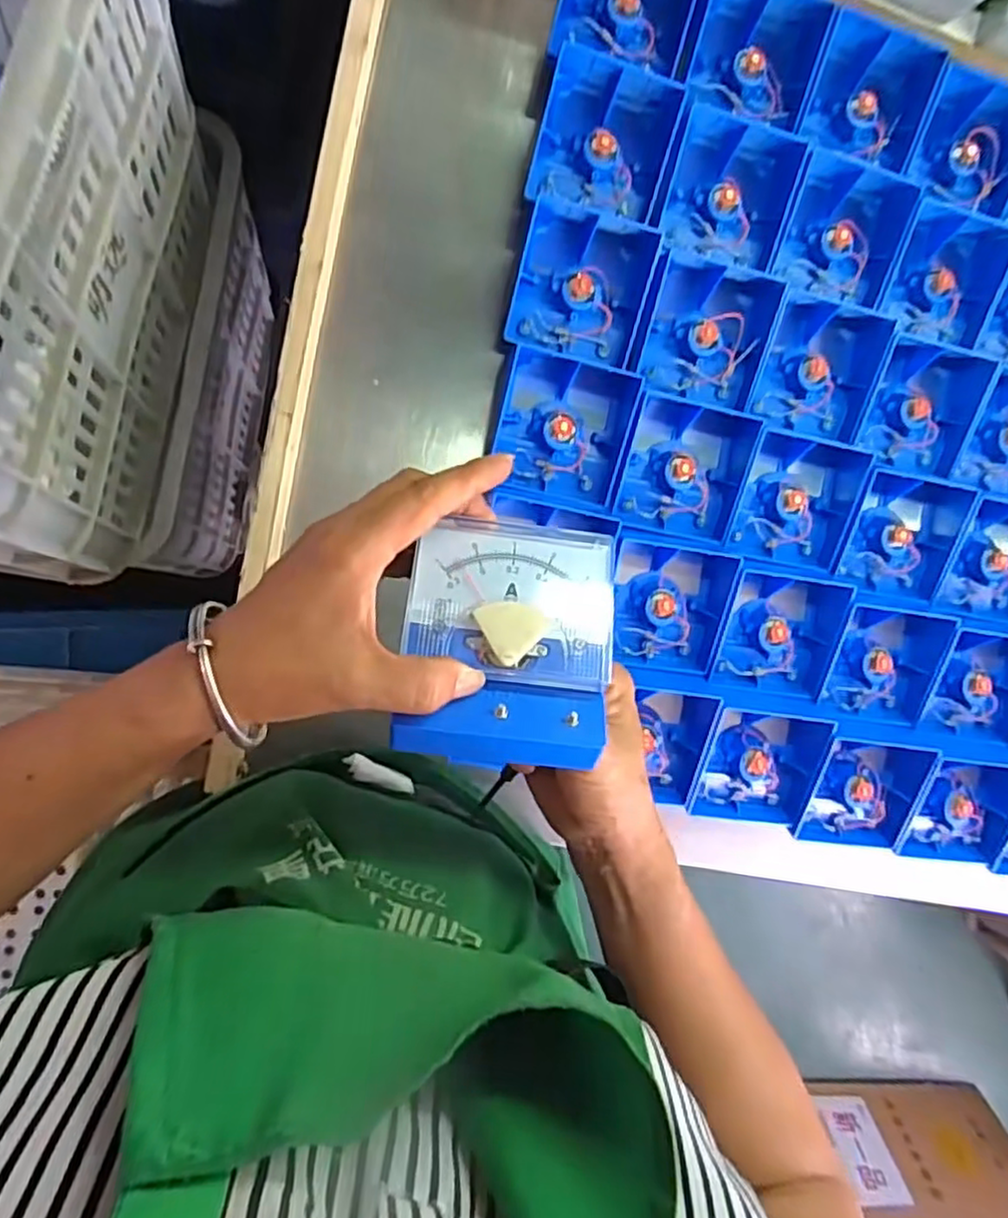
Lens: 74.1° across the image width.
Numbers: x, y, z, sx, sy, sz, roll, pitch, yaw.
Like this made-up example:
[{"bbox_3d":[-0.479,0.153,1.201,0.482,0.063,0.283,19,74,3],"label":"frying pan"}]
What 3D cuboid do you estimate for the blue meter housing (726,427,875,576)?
[{"bbox_3d":[0.220,-0.082,0.513,0.091,0.031,0.099,15,92,-9],"label":"blue meter housing"}]

